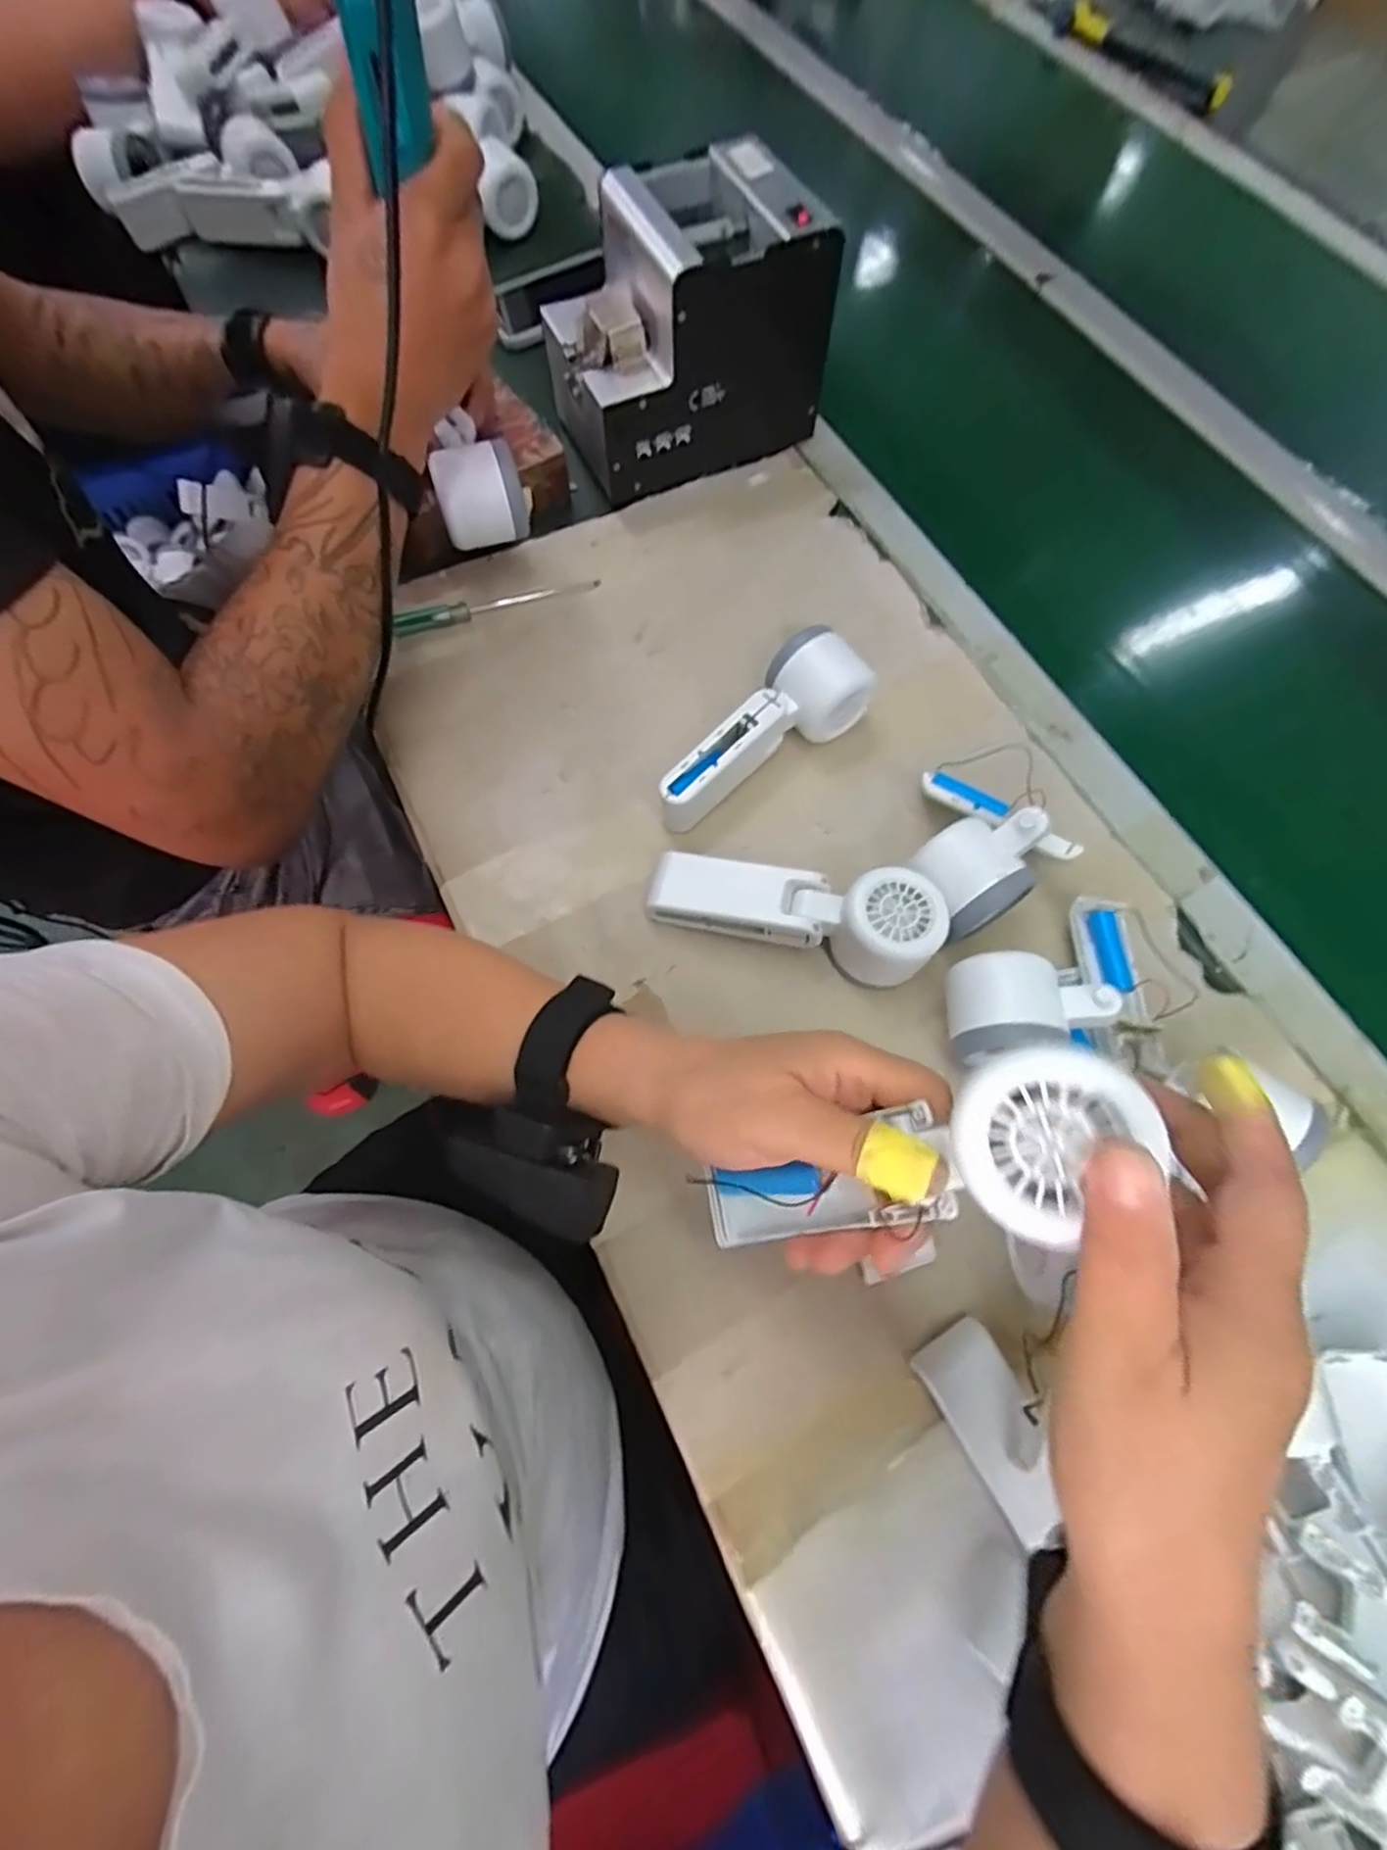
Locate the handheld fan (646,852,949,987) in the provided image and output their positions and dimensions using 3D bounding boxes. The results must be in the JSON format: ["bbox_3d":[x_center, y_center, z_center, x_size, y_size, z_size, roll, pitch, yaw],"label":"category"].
[{"bbox_3d":[0.057,-0.006,0.416,0.167,0.046,0.058,9,69,4],"label":"handheld fan"}]

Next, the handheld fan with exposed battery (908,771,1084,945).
[{"bbox_3d":[0.165,-0.049,0.426,0.095,0.072,0.092,-37,74,-16],"label":"handheld fan with exposed battery"}]

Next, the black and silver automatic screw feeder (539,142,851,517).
[{"bbox_3d":[-0.008,-0.434,0.528,0.184,0.150,0.119,-25,70,-9],"label":"black and silver automatic screw feeder"}]

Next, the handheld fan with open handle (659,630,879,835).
[{"bbox_3d":[0.041,-0.123,0.455,0.161,0.055,0.055,-38,73,-13],"label":"handheld fan with open handle"}]

